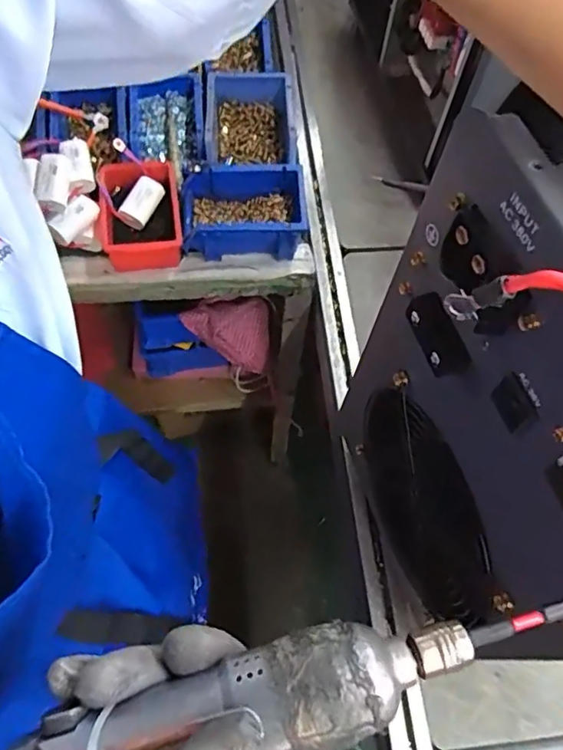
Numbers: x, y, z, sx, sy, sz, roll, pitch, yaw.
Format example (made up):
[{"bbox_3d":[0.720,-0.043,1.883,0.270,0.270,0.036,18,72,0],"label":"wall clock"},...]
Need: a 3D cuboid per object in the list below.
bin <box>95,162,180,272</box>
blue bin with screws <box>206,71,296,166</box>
[{"bbox_3d":[-0.187,-0.211,0.757,0.102,0.054,0.144,-8,65,-7],"label":"bin"},{"bbox_3d":[-0.044,-0.344,0.817,0.122,0.070,0.188,-1,64,-4],"label":"blue bin with screws"}]

